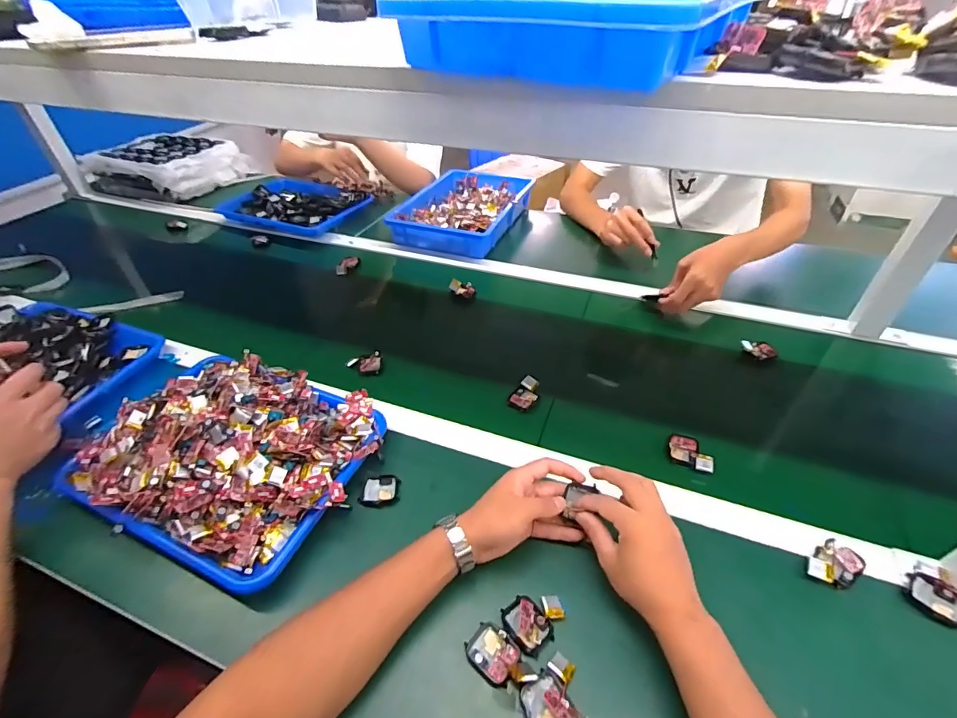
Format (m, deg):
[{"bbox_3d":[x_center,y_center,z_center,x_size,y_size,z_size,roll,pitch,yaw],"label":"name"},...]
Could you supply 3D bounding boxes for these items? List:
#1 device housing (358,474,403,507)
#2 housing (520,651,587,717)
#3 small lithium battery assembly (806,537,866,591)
[{"bbox_3d":[-0.119,0.161,0.544,0.044,0.014,0.037,1,42,3],"label":"device housing"},{"bbox_3d":[0.067,0.295,0.385,0.058,0.016,0.049,-30,49,-28],"label":"housing"},{"bbox_3d":[0.365,0.212,0.457,0.052,0.014,0.039,-29,48,-27],"label":"small lithium battery assembly"}]

